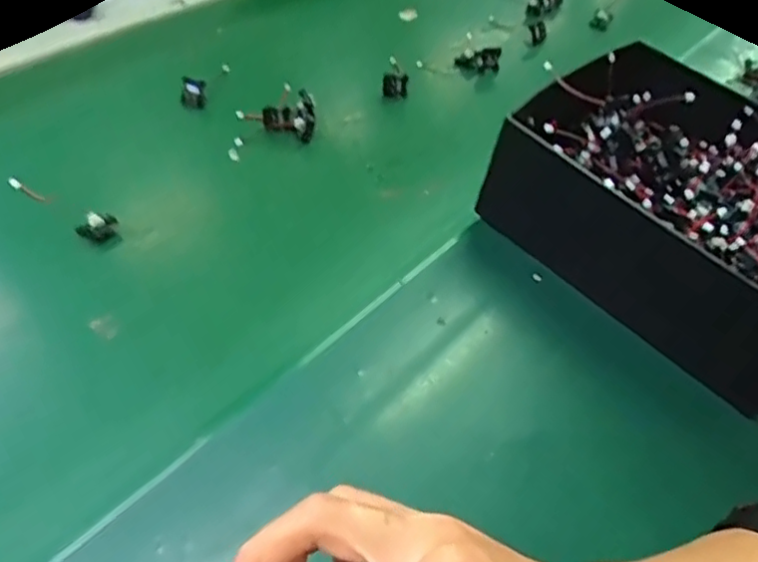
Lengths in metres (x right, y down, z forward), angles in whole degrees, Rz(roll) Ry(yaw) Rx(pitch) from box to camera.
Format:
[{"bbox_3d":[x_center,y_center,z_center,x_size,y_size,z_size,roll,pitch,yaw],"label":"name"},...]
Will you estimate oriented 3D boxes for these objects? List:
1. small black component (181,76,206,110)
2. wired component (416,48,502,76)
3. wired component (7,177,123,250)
[{"bbox_3d":[-0.162,-0.164,0.564,0.021,0.023,0.019,-4,50,-12],"label":"small black component"},{"bbox_3d":[0.101,-0.225,0.662,0.046,0.021,0.016,0,46,15],"label":"wired component"},{"bbox_3d":[-0.216,-0.048,0.448,0.077,0.020,0.015,31,46,-15],"label":"wired component"}]

